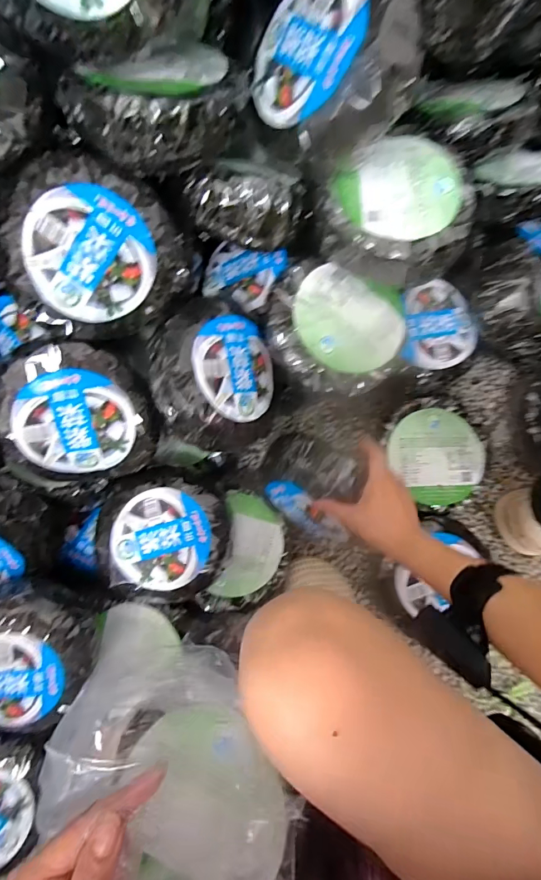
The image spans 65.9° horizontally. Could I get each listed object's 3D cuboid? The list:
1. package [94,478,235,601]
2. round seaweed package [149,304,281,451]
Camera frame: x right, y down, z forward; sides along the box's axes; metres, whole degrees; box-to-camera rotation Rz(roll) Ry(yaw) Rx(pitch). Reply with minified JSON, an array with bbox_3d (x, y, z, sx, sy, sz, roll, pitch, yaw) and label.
[{"bbox_3d":[-0.145,0.134,0.566,0.172,0.043,0.162,-4,80,-1],"label":"package"},{"bbox_3d":[-0.067,-0.081,0.548,0.175,0.079,0.183,4,84,-41],"label":"round seaweed package"}]

